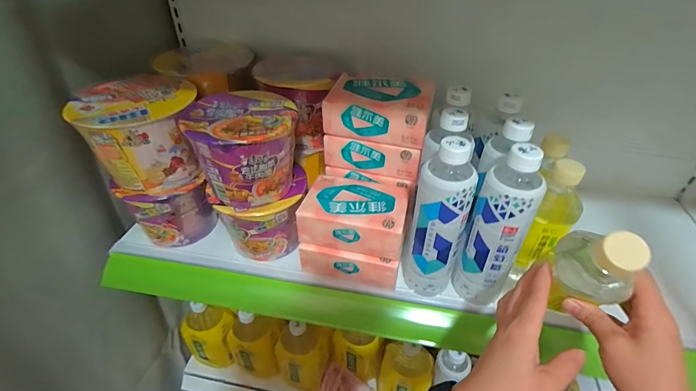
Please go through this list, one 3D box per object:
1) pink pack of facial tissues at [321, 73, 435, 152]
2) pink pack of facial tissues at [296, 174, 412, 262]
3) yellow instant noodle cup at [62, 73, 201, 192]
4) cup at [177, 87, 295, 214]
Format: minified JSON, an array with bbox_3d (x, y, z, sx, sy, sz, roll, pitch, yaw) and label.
[{"bbox_3d":[0.043,-0.118,0.473,0.130,0.057,0.092,10,40,10],"label":"pink pack of facial tissues"},{"bbox_3d":[0.012,0.021,0.471,0.132,0.051,0.097,10,40,10],"label":"pink pack of facial tissues"},{"bbox_3d":[-0.269,-0.082,0.471,0.132,0.104,0.138,-19,44,-24],"label":"yellow instant noodle cup"},{"bbox_3d":[-0.130,-0.055,0.449,0.120,0.106,0.125,1,39,-1],"label":"cup"}]

